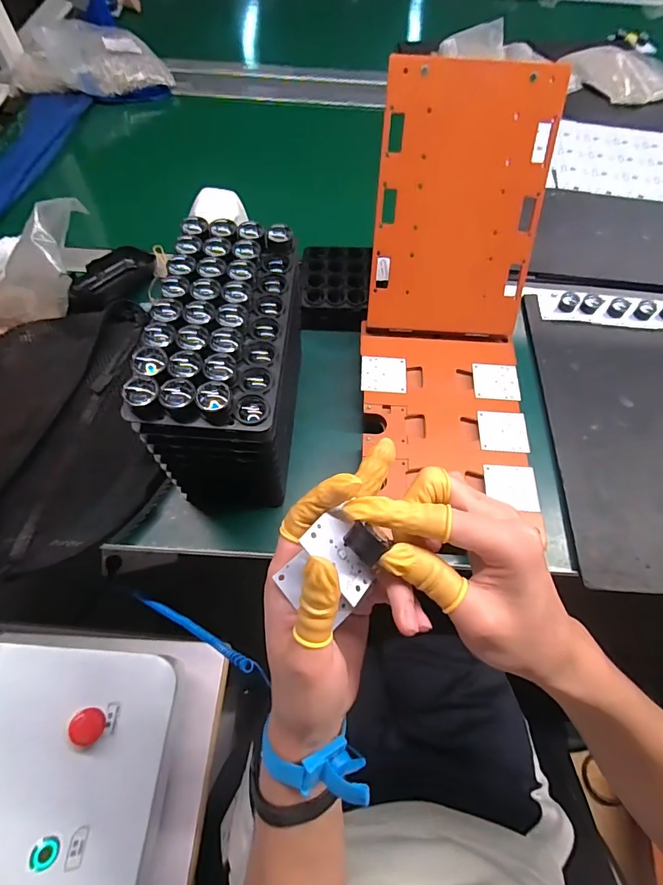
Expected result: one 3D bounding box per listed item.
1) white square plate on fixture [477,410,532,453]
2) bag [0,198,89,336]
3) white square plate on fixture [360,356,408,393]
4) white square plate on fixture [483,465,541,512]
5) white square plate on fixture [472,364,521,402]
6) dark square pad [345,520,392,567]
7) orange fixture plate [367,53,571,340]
[{"bbox_3d":[0.171,-0.012,0.429,0.046,0.004,0.045,2,64,1],"label":"white square plate on fixture"},{"bbox_3d":[-0.311,-0.171,0.454,0.160,0.058,0.088,-35,62,28],"label":"bag"},{"bbox_3d":[0.056,-0.073,0.457,0.047,0.004,0.044,3,64,1],"label":"white square plate on fixture"},{"bbox_3d":[0.168,0.042,0.402,0.046,0.004,0.044,1,64,0],"label":"white square plate on fixture"},{"bbox_3d":[0.173,-0.064,0.455,0.046,0.004,0.042,5,64,2],"label":"white square plate on fixture"},{"bbox_3d":[0.017,0.051,0.219,0.020,0.007,0.014,41,88,-4],"label":"dark square pad"},{"bbox_3d":[0.124,-0.226,0.423,0.157,0.231,0.005,3,24,1],"label":"orange fixture plate"}]

